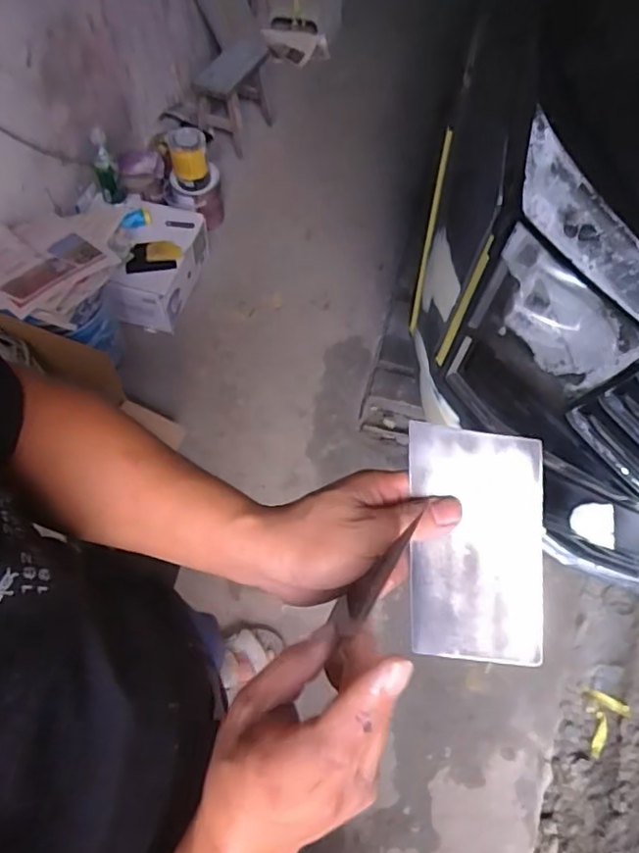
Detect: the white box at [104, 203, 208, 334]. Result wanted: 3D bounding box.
[{"bbox_3d":[-0.461,-0.447,1.678,0.202,0.174,0.351,9,61,3],"label":"white box"}]

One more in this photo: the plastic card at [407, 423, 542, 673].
[{"bbox_3d":[0.090,0.068,0.340,0.072,0.007,0.134,0,93,19],"label":"plastic card"}]

